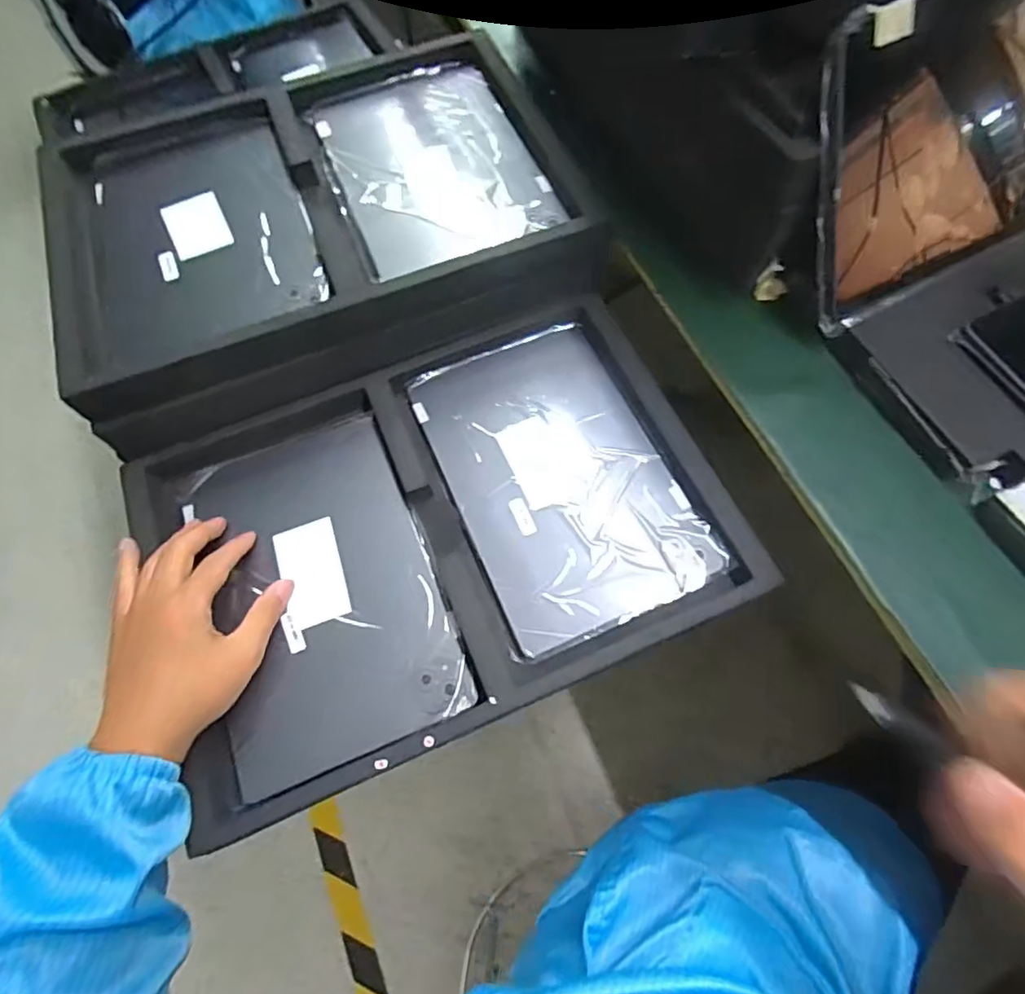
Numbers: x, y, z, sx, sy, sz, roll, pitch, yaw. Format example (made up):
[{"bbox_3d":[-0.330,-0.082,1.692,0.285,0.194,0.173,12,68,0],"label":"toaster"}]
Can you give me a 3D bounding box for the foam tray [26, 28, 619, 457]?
[{"bbox_3d":[-0.176,-0.246,0.538,0.441,0.090,0.330,-25,69,-9],"label":"foam tray"}]

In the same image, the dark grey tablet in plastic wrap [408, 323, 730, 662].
[{"bbox_3d":[0.035,-0.021,0.479,0.168,0.013,0.262,-22,69,-7],"label":"dark grey tablet in plastic wrap"}]

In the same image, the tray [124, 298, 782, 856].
[{"bbox_3d":[-0.054,0.023,0.455,0.413,0.028,0.288,-23,69,-8],"label":"tray"}]

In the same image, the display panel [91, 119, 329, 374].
[{"bbox_3d":[-0.269,-0.227,0.499,0.174,0.016,0.227,-21,68,-7],"label":"display panel"}]

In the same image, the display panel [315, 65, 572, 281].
[{"bbox_3d":[-0.075,-0.307,0.532,0.169,0.011,0.238,-21,68,-7],"label":"display panel"}]

